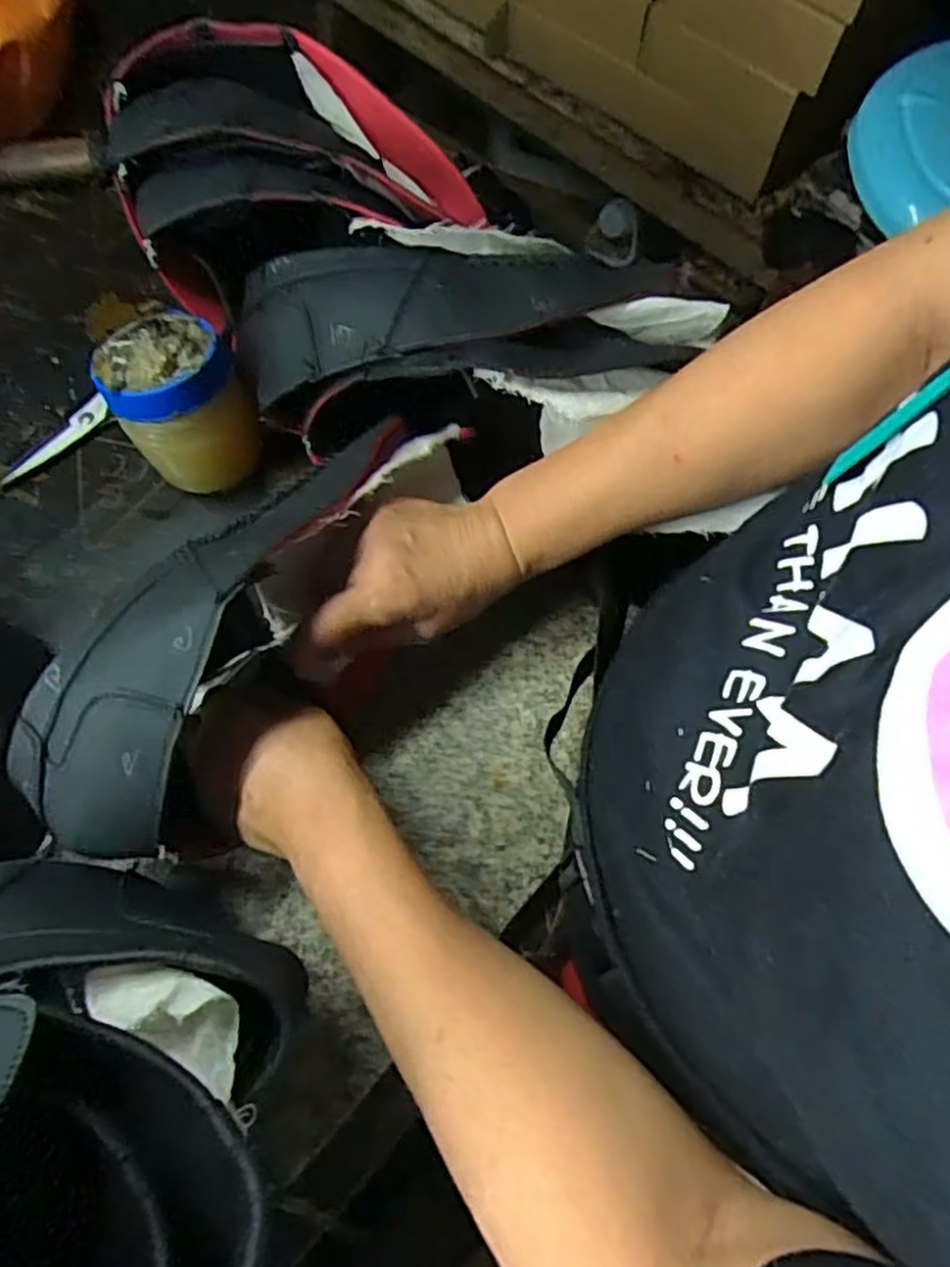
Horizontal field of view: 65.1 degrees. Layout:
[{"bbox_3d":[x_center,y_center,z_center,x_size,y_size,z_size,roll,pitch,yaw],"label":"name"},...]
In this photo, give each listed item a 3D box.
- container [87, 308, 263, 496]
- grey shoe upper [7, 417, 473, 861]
[{"bbox_3d":[-0.180,-0.139,0.468,0.072,0.111,0.065,-26,73,-9],"label":"container"},{"bbox_3d":[-0.104,-0.020,0.372,0.106,0.087,0.283,34,69,11],"label":"grey shoe upper"}]

